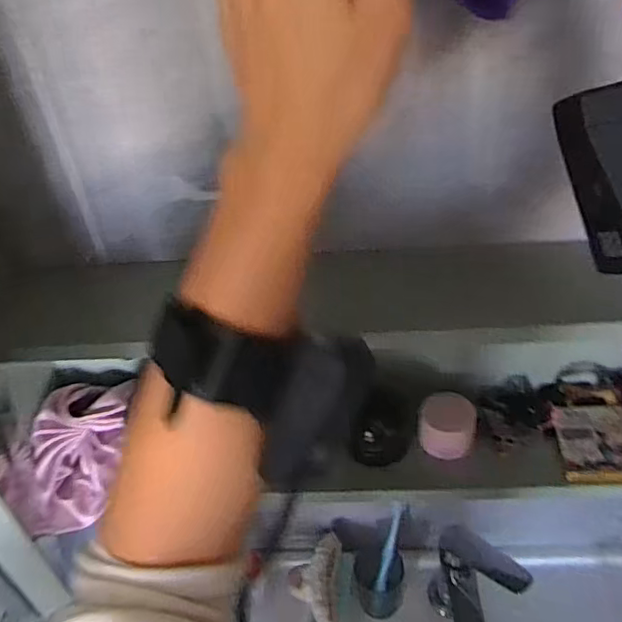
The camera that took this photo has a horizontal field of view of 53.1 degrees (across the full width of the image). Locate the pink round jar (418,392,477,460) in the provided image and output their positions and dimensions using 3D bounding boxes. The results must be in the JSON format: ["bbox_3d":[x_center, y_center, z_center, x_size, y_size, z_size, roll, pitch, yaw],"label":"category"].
[{"bbox_3d":[0.129,0.105,0.585,0.050,0.035,0.056,2,41,9],"label":"pink round jar"}]

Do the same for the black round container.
[{"bbox_3d":[0.066,0.108,0.569,0.050,0.061,0.042,0,41,7],"label":"black round container"}]

